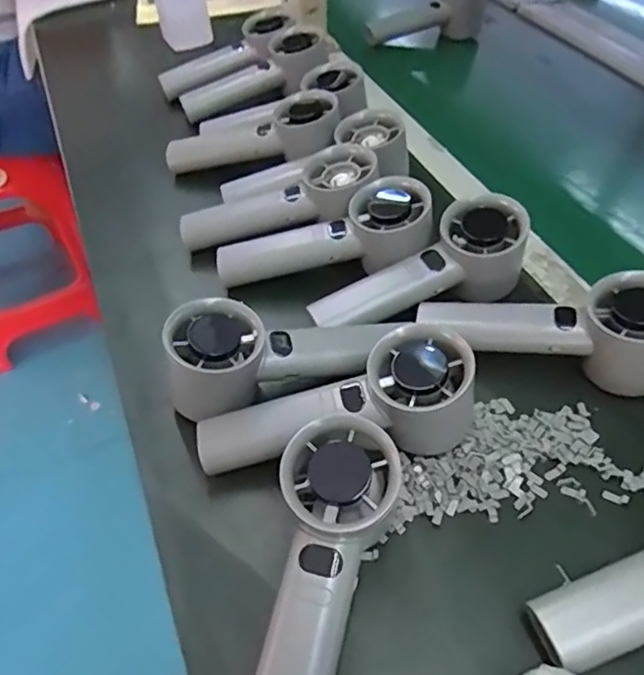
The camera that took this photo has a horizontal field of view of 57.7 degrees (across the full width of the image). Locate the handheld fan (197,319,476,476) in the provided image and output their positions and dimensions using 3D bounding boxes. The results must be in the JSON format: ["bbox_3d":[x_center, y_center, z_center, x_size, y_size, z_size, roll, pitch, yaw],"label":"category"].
[{"bbox_3d":[0.008,0.044,0.329,0.156,0.062,0.057,-16,50,-9],"label":"handheld fan"}]

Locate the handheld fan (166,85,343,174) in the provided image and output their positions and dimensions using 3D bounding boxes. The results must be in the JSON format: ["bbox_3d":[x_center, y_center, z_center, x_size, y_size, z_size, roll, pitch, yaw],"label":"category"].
[{"bbox_3d":[-0.061,-0.177,0.522,0.160,0.038,0.047,-10,47,15],"label":"handheld fan"}]

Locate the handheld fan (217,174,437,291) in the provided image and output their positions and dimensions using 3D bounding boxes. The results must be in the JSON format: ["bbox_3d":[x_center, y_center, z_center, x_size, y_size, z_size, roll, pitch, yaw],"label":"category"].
[{"bbox_3d":[0.003,-0.066,0.428,0.155,0.043,0.053,-16,48,9],"label":"handheld fan"}]

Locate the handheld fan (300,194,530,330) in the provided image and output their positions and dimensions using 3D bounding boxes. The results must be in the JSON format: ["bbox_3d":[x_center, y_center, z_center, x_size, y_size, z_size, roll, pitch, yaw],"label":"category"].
[{"bbox_3d":[0.068,-0.039,0.408,0.151,0.061,0.047,-26,52,-3],"label":"handheld fan"}]

